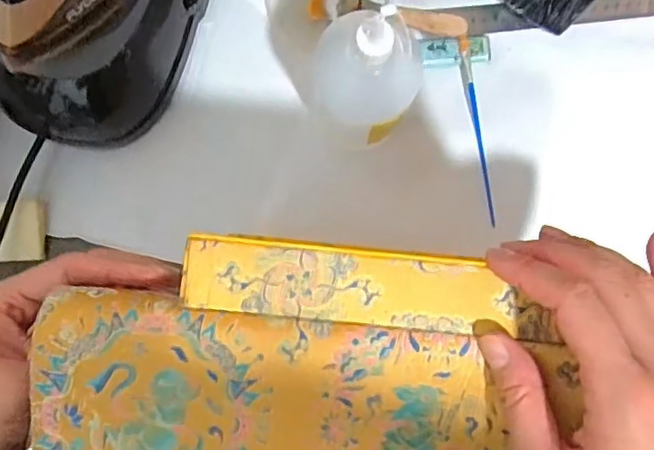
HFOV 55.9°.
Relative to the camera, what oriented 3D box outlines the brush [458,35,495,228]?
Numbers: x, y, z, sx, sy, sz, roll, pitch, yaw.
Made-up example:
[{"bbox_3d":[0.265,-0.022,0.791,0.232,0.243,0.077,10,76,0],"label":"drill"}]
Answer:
[{"bbox_3d":[0.130,-0.081,0.530,0.009,0.009,0.164,-9,88,-2],"label":"brush"}]

